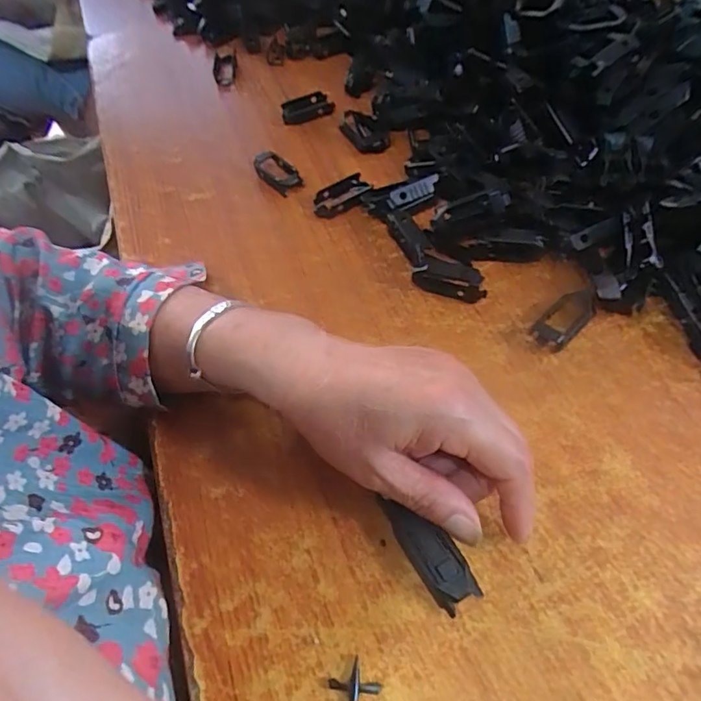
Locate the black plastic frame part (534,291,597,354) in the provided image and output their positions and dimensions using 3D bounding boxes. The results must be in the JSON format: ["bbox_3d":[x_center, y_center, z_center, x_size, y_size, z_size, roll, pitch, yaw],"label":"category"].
[{"bbox_3d":[0.138,-0.020,0.334,0.050,0.010,0.024,-41,62,-20],"label":"black plastic frame part"}]

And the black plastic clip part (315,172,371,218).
[{"bbox_3d":[-0.006,-0.123,0.412,0.046,0.011,0.024,-33,60,-16],"label":"black plastic clip part"}]

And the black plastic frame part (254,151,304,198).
[{"bbox_3d":[-0.061,-0.148,0.433,0.023,0.014,0.051,-41,62,-20],"label":"black plastic frame part"}]

